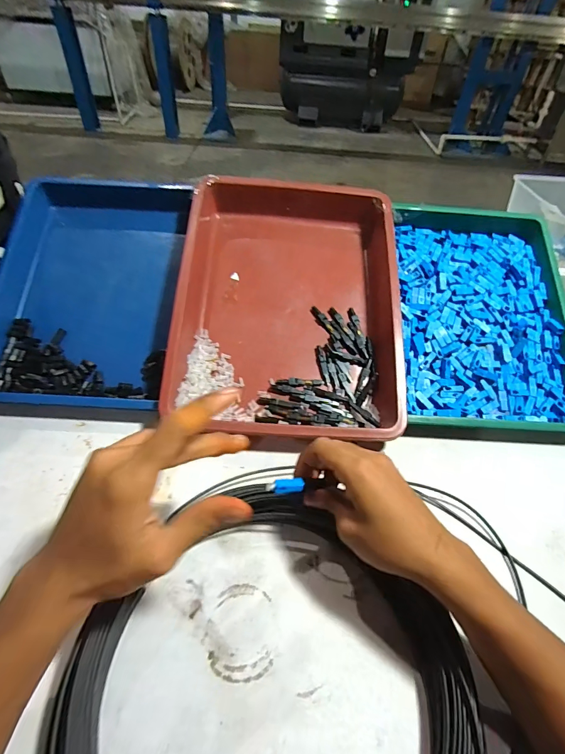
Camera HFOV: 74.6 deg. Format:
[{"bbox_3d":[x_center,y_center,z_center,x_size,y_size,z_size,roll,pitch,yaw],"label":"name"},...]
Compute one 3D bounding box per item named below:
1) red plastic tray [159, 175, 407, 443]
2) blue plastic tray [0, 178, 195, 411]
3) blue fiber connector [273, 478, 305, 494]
[{"bbox_3d":[0.009,-0.115,0.490,0.264,0.069,0.378,4,69,-3],"label":"red plastic tray"},{"bbox_3d":[-0.244,-0.119,0.478,0.214,0.043,0.329,6,71,-7],"label":"blue plastic tray"},{"bbox_3d":[0.005,0.092,0.313,0.027,0.005,0.010,2,46,-21],"label":"blue fiber connector"}]

